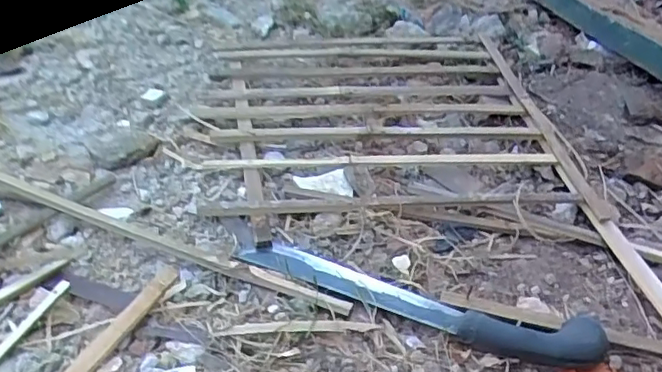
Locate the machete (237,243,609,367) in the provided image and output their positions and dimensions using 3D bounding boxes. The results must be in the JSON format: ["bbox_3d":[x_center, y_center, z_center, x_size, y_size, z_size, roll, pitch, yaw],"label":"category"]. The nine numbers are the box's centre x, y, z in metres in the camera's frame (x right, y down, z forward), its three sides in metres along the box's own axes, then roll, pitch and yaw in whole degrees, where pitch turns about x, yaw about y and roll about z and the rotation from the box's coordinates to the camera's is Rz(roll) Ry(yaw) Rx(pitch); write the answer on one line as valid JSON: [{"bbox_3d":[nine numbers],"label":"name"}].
[{"bbox_3d":[0.083,0.115,0.622,0.376,0.042,0.066,18,38,14],"label":"machete"}]

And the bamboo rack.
[{"bbox_3d":[0.077,-0.110,0.921,0.567,0.045,0.492,-2,43,-9],"label":"bamboo rack"}]

